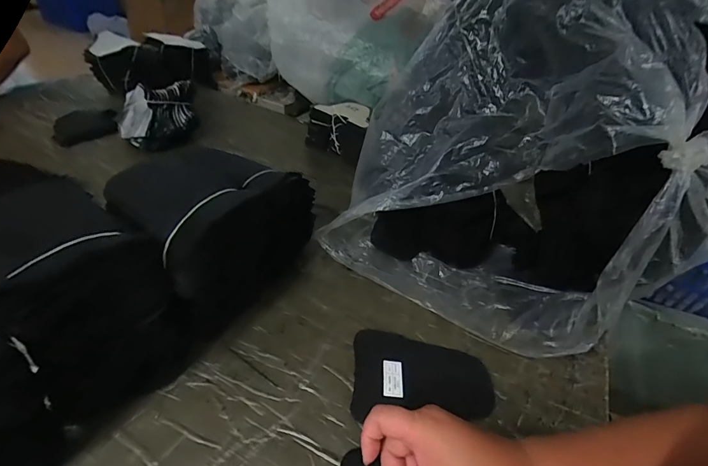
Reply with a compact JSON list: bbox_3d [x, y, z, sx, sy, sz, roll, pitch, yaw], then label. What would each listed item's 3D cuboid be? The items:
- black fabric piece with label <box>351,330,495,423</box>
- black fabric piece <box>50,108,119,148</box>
[{"bbox_3d":[0.078,0.157,0.424,0.154,0.010,0.099,6,39,-2],"label":"black fabric piece with label"},{"bbox_3d":[-0.540,-0.218,0.758,0.107,0.022,0.132,-13,43,-25],"label":"black fabric piece"}]

